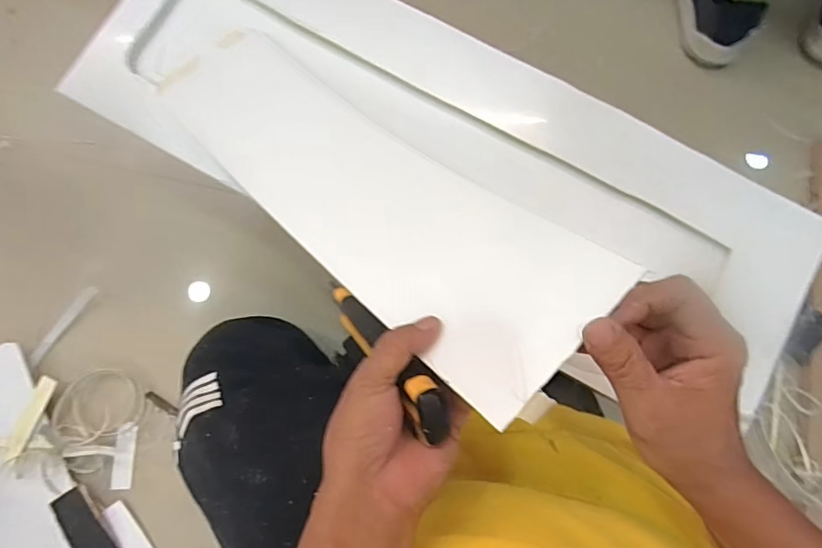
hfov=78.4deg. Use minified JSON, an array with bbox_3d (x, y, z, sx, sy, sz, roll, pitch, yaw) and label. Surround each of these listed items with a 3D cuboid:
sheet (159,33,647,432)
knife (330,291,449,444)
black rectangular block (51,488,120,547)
[{"bbox_3d":[-0.050,-0.078,0.402,0.123,0.040,0.441,-45,60,-7],"label":"sheet"},{"bbox_3d":[-0.017,0.053,0.337,0.029,0.025,0.131,-41,48,-6],"label":"knife"},{"bbox_3d":[-0.434,0.338,0.667,0.042,0.012,0.101,-35,83,-6],"label":"black rectangular block"}]

